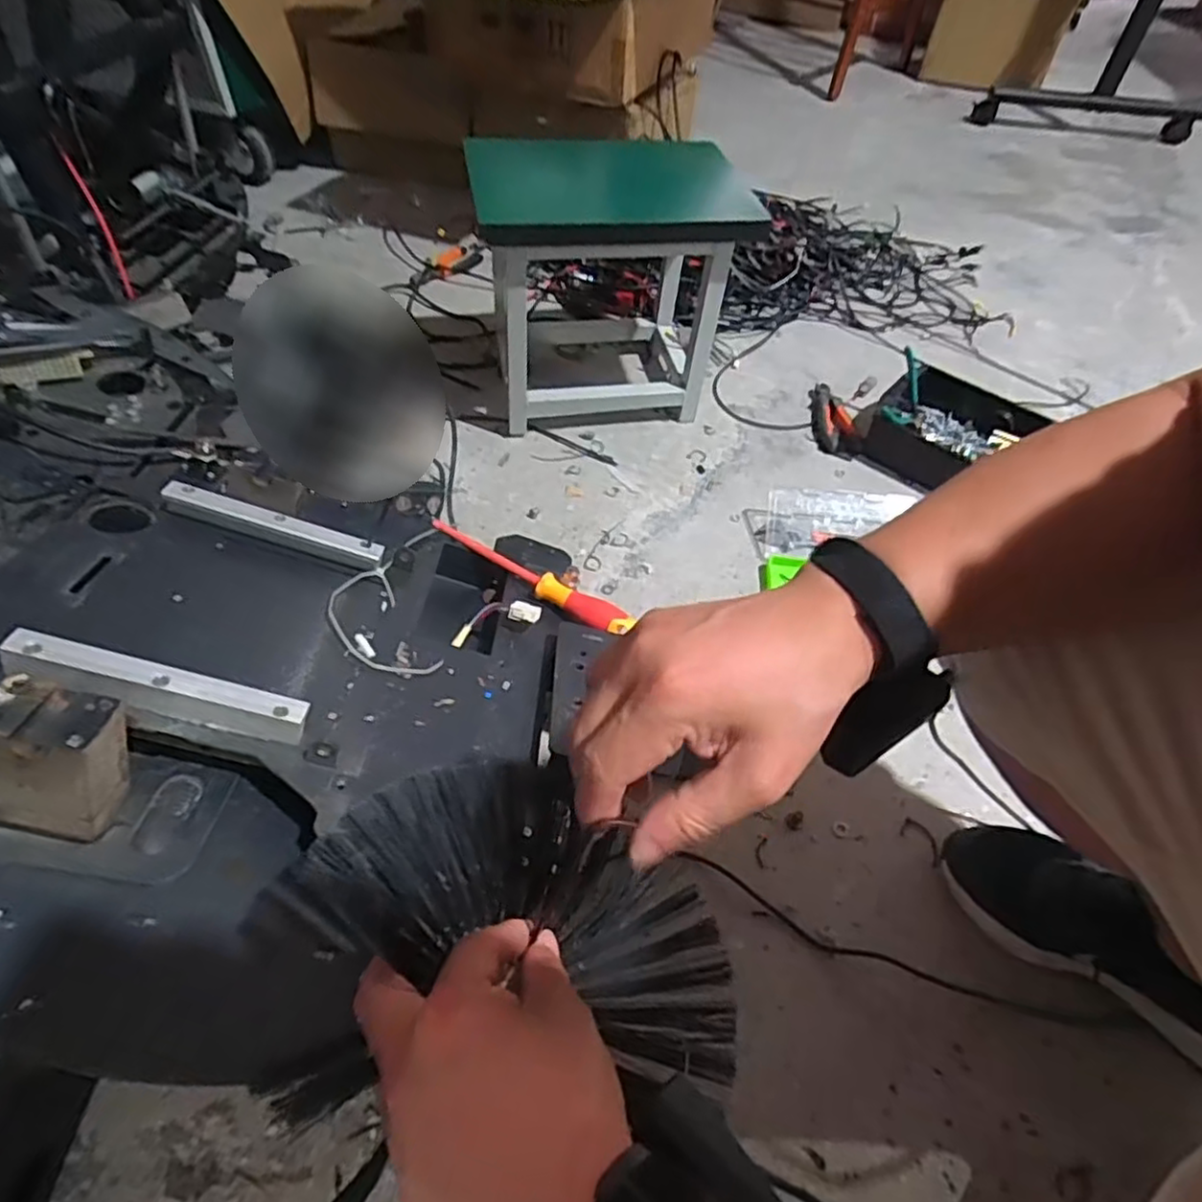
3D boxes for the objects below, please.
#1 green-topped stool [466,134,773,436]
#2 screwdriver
[{"bbox_3d":[0.007,-0.450,0.966,0.321,0.302,0.285,-10,54,-10],"label":"green-topped stool"},{"bbox_3d":[-0.072,-0.027,0.689,0.225,0.025,0.025,28,56,18],"label":"screwdriver"}]

